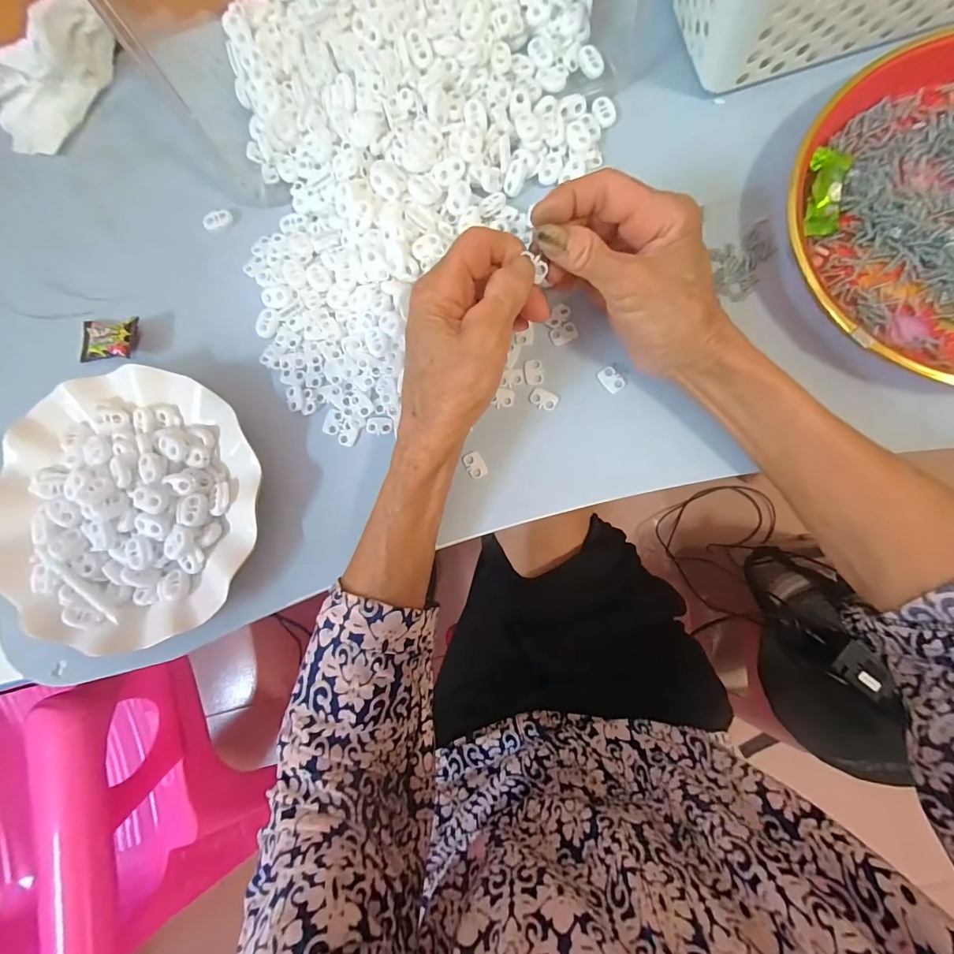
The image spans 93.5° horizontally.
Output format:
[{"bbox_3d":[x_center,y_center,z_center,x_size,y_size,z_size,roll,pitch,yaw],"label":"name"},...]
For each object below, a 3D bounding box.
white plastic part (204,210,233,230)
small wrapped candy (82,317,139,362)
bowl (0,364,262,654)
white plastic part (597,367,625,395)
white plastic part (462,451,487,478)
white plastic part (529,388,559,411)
[{"bbox_3d":[-0.196,-0.195,0.340,0.021,0.004,0.013,-21,82,3],"label":"white plastic part"},{"bbox_3d":[-0.269,-0.100,0.327,0.050,0.017,0.030,1,84,6],"label":"small wrapped candy"},{"bbox_3d":[-0.232,0.018,0.306,0.177,0.053,0.175,-1,83,6],"label":"bowl"},{"bbox_3d":[0.089,-0.065,0.300,0.013,0.004,0.018,-39,81,0],"label":"white plastic part"},{"bbox_3d":[-0.001,-0.009,0.303,0.012,0.004,0.019,-30,81,2],"label":"white plastic part"},{"bbox_3d":[0.045,-0.053,0.303,0.019,0.004,0.012,19,86,8],"label":"white plastic part"}]

